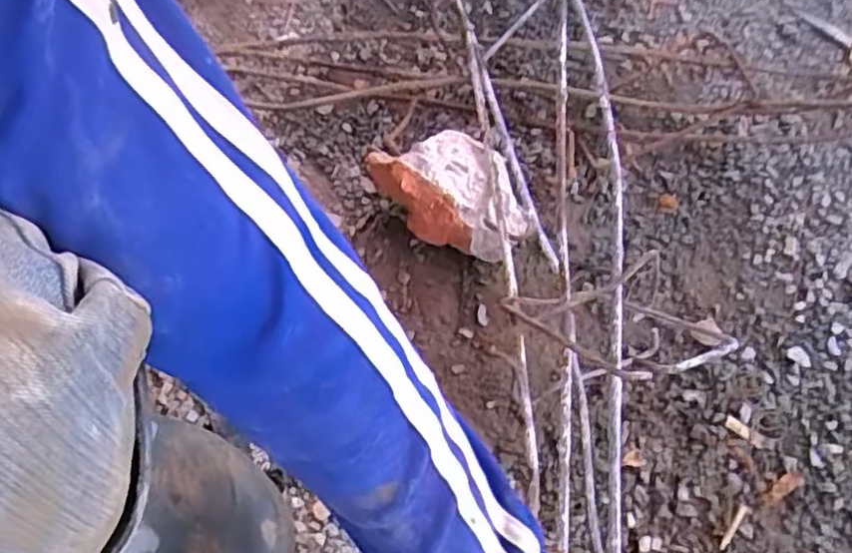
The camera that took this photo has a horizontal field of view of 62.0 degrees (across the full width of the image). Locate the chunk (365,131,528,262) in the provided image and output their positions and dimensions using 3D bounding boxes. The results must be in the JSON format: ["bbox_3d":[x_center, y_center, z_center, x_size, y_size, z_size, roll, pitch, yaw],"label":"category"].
[{"bbox_3d":[0.019,-0.068,0.571,0.085,0.068,0.134,-29,67,-11],"label":"chunk"}]

